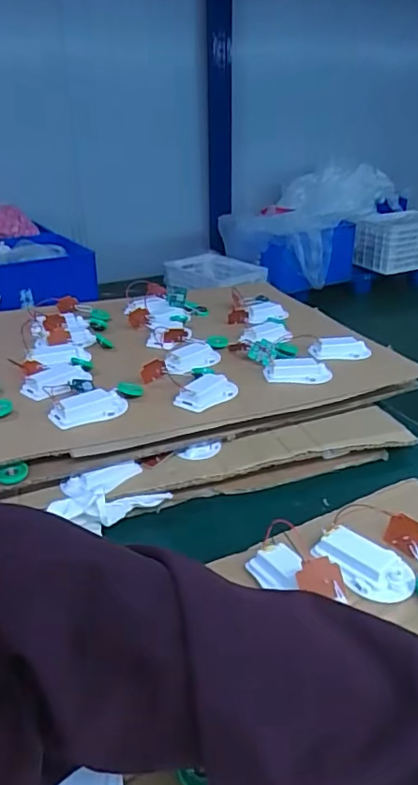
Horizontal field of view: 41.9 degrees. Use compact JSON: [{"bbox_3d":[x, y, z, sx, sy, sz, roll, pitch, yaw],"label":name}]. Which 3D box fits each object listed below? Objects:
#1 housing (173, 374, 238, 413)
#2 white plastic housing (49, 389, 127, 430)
[{"bbox_3d":[-0.002,-0.002,0.604,0.037,0.018,0.069,22,36,37],"label":"housing"},{"bbox_3d":[-0.125,0.015,0.570,0.078,0.021,0.038,-14,30,-22],"label":"white plastic housing"}]

